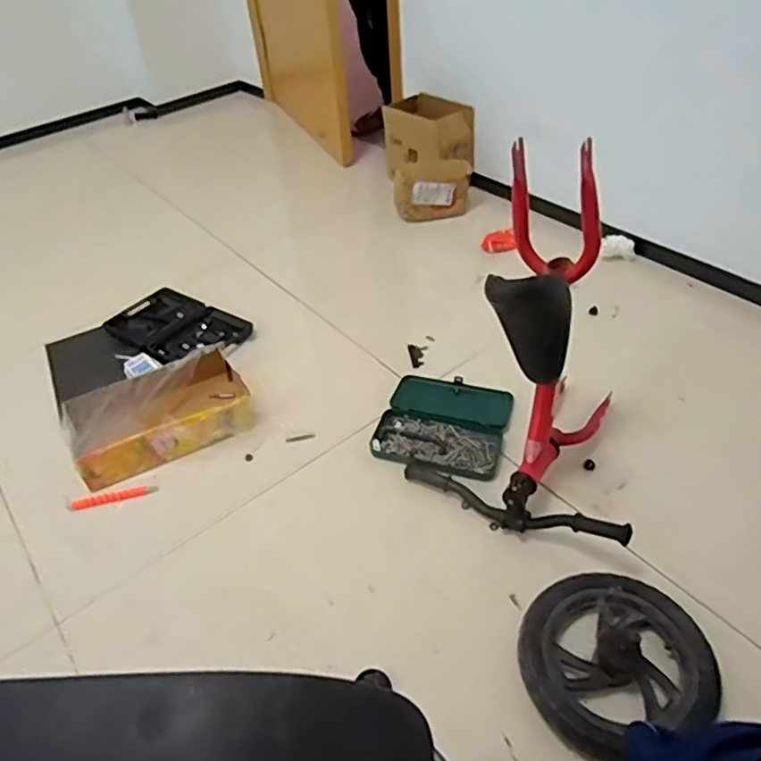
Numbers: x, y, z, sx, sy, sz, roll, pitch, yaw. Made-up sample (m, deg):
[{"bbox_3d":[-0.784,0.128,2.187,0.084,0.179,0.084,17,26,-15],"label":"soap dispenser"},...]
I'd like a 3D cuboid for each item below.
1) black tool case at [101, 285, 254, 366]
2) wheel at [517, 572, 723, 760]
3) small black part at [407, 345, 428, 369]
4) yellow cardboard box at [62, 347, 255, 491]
[{"bbox_3d":[-0.510,-0.137,1.529,0.357,0.029,0.224,22,49,25],"label":"black tool case"},{"bbox_3d":[0.325,0.384,0.858,0.253,0.084,0.238,-2,43,2],"label":"wheel"},{"bbox_3d":[0.092,-0.058,1.421,0.045,0.014,0.092,-8,44,-4],"label":"small black part"},{"bbox_3d":[-0.453,0.070,1.262,0.354,0.096,0.220,-23,47,-19],"label":"yellow cardboard box"}]

